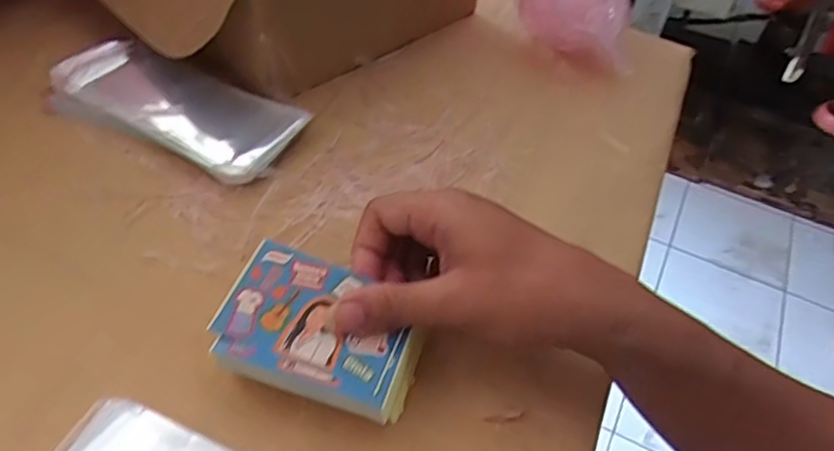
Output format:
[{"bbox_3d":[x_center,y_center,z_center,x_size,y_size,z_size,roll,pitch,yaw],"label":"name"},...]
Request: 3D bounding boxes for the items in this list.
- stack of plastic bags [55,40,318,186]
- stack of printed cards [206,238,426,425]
[{"bbox_3d":[-0.176,-0.090,0.467,0.183,0.022,0.082,24,48,16],"label":"stack of plastic bags"},{"bbox_3d":[-0.049,0.058,0.333,0.102,0.027,0.071,18,55,7],"label":"stack of printed cards"}]

